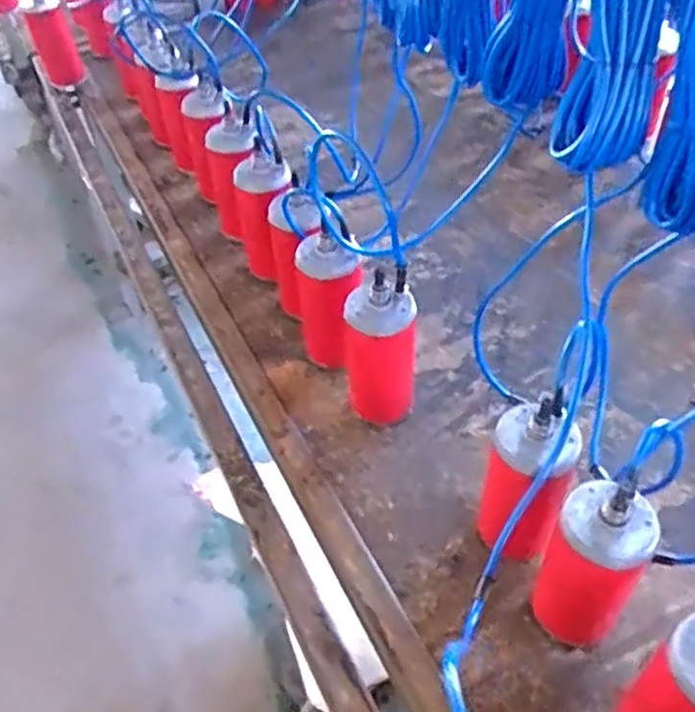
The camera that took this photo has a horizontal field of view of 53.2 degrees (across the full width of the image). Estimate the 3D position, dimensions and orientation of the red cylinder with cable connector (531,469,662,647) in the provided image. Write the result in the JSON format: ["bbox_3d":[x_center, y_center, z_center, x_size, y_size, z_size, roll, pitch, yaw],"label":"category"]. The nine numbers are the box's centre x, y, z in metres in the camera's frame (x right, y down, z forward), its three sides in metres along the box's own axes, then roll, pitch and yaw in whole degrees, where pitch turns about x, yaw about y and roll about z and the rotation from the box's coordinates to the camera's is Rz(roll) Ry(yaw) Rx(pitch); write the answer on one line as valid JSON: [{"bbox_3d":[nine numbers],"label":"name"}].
[{"bbox_3d":[0.214,0.182,0.607,0.070,0.201,0.067,-2,48,2],"label":"red cylinder with cable connector"}]

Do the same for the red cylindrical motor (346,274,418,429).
[{"bbox_3d":[0.038,0.000,0.785,0.077,0.202,0.063,-1,48,2],"label":"red cylindrical motor"}]

